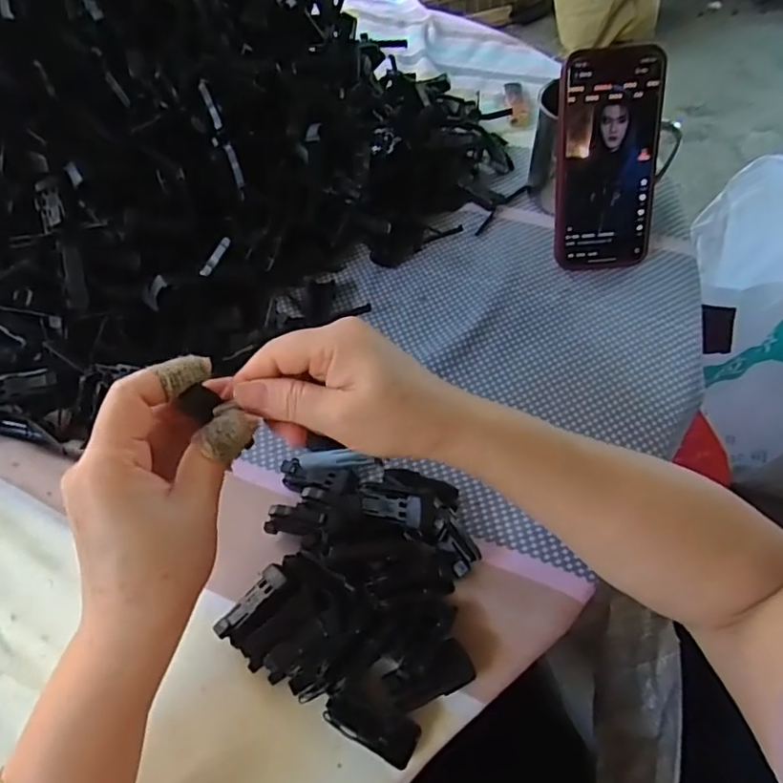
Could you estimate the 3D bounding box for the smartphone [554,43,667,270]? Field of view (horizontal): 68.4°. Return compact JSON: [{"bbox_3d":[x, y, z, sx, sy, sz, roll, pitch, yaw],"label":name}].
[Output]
[{"bbox_3d":[0.170,-0.178,0.450,0.081,0.157,0.012,-7,20,2],"label":"smartphone"}]

